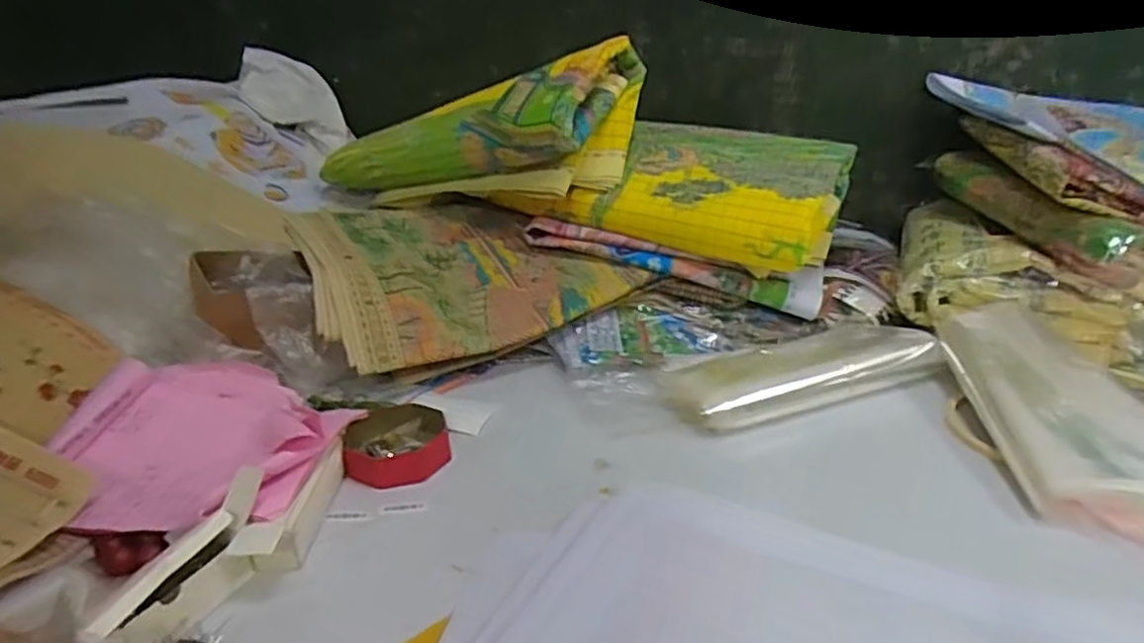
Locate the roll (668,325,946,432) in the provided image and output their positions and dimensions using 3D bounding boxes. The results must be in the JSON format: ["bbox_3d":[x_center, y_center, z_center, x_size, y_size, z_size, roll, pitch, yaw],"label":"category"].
[{"bbox_3d":[0.298,0.066,0.902,0.343,0.052,0.149,-10,22,-23],"label":"roll"}]

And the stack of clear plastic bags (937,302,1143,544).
[{"bbox_3d":[0.537,0.098,0.754,0.188,0.035,0.384,-6,31,4],"label":"stack of clear plastic bags"}]

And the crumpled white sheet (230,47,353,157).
[{"bbox_3d":[-0.559,-0.450,1.409,0.271,0.110,0.085,37,27,3],"label":"crumpled white sheet"}]

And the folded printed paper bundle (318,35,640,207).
[{"bbox_3d":[-0.190,-0.309,1.124,0.570,0.217,0.196,7,22,21],"label":"folded printed paper bundle"}]

